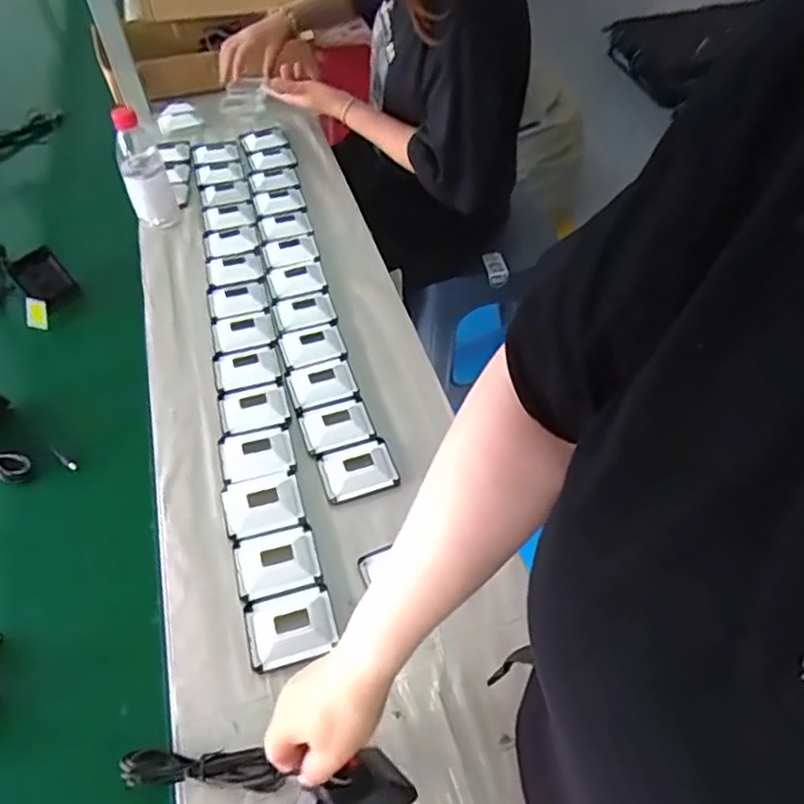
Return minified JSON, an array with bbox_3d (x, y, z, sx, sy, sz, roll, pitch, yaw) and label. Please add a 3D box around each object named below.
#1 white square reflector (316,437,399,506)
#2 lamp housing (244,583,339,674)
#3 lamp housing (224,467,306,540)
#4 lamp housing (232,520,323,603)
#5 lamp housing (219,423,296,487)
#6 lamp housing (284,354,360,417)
[{"bbox_3d":[-0.049,0.067,0.723,0.079,0.018,0.067,-16,50,-11],"label":"white square reflector"},{"bbox_3d":[-0.102,0.201,0.609,0.078,0.020,0.067,-16,50,-11],"label":"lamp housing"},{"bbox_3d":[-0.146,0.104,0.697,0.078,0.022,0.068,-14,50,-9],"label":"lamp housing"},{"bbox_3d":[-0.124,0.155,0.658,0.075,0.018,0.069,-16,50,-11],"label":"lamp housing"},{"bbox_3d":[-0.162,0.052,0.735,0.075,0.021,0.069,-13,49,-8],"label":"lamp housing"},{"bbox_3d":[-0.096,-0.024,0.807,0.078,0.017,0.070,-16,50,-11],"label":"lamp housing"}]

